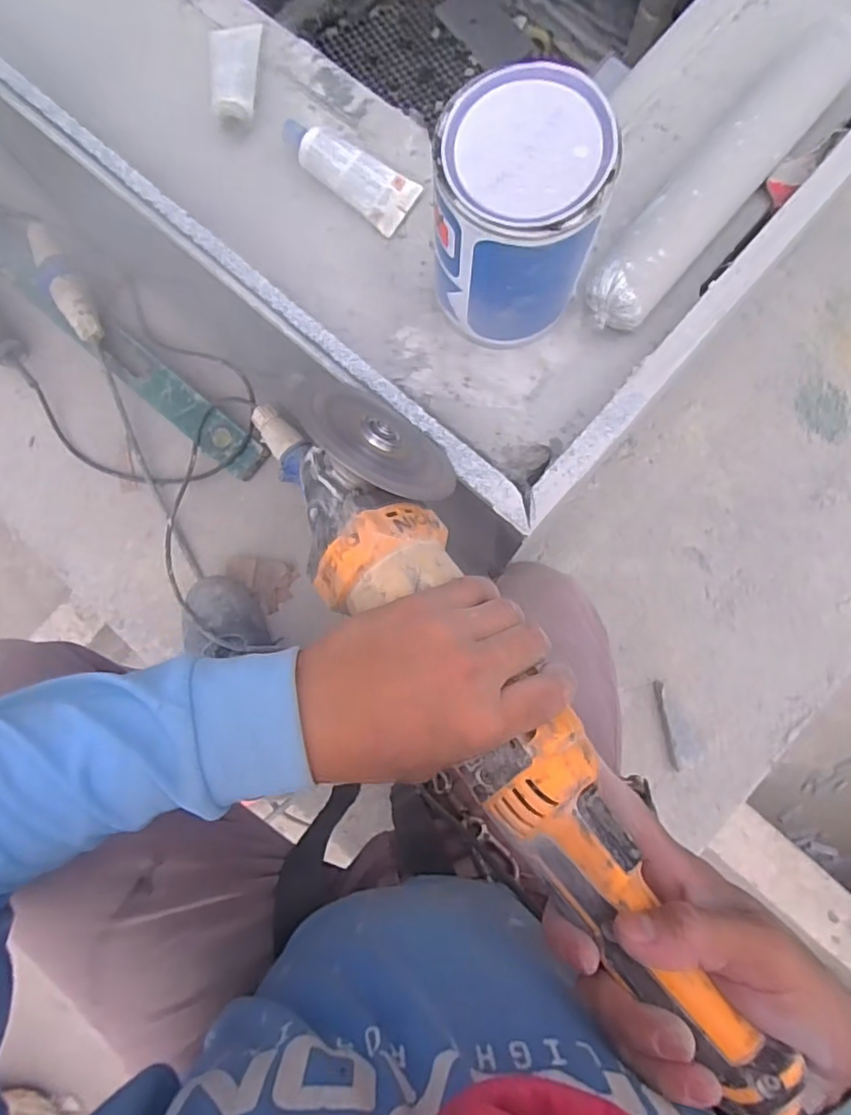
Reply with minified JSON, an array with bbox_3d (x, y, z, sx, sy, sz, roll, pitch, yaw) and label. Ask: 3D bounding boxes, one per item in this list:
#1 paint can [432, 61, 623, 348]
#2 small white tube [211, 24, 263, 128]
[{"bbox_3d":[0.058,-0.206,0.371,0.096,0.128,0.097,0,82,4],"label":"paint can"},{"bbox_3d":[-0.153,-0.383,0.457,0.039,0.020,0.099,0,82,4],"label":"small white tube"}]

